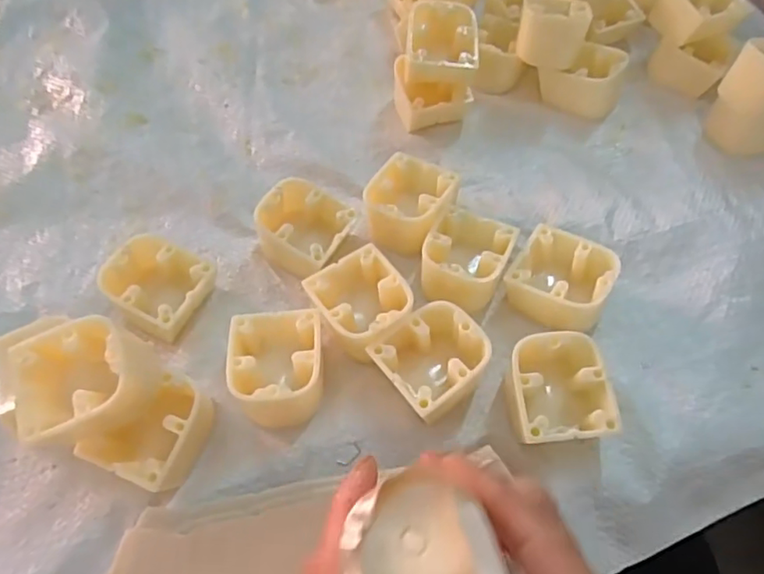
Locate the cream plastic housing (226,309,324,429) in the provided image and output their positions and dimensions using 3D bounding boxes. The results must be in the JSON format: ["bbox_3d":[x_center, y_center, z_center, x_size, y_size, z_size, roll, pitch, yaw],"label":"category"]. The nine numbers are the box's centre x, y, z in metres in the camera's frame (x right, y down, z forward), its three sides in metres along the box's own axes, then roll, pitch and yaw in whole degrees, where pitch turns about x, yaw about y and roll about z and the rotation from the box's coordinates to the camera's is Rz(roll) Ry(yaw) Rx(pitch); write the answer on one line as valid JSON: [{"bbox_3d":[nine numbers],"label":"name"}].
[{"bbox_3d":[-0.057,0.046,0.317,0.049,0.034,0.061,-6,58,-4],"label":"cream plastic housing"}]

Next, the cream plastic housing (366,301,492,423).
[{"bbox_3d":[0.029,0.043,0.319,0.055,0.033,0.051,-33,63,-19],"label":"cream plastic housing"}]

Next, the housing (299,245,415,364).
[{"bbox_3d":[-0.011,0.012,0.339,0.051,0.033,0.058,-27,61,-16],"label":"housing"}]

